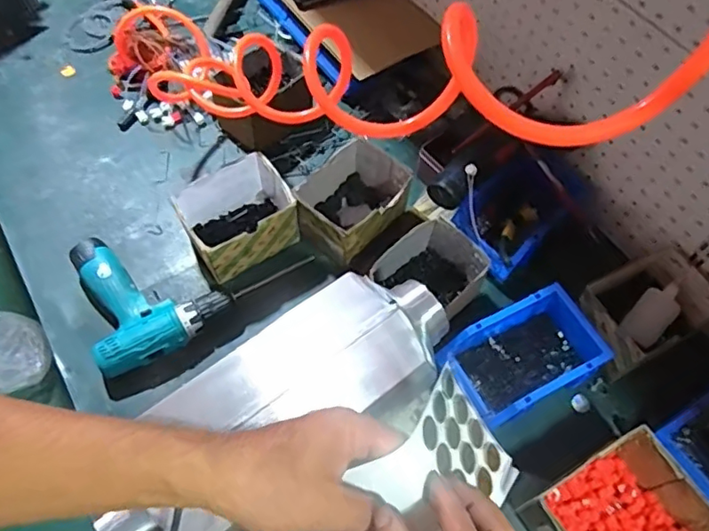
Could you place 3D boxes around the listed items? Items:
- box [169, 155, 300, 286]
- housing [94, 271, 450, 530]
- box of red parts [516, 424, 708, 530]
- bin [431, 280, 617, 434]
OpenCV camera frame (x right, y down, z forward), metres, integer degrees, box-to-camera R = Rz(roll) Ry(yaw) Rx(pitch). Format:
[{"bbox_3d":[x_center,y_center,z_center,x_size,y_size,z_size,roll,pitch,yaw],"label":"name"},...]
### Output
[{"bbox_3d":[-0.161,-0.066,0.812,0.149,0.092,0.115,-28,65,-15],"label":"box"},{"bbox_3d":[-0.066,0.145,0.606,0.378,0.145,0.146,-39,68,-20],"label":"housing"},{"bbox_3d":[0.282,0.279,0.625,0.157,0.097,0.128,-28,65,-15],"label":"box of red parts"},{"bbox_3d":[0.209,0.116,0.722,0.181,0.063,0.118,-24,64,-14],"label":"bin"}]

